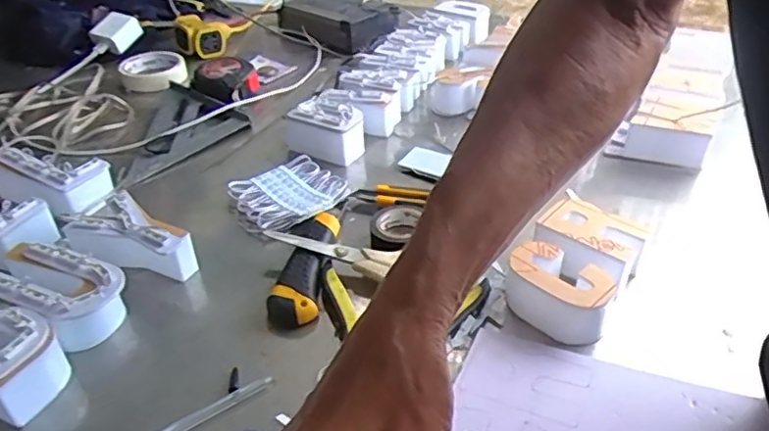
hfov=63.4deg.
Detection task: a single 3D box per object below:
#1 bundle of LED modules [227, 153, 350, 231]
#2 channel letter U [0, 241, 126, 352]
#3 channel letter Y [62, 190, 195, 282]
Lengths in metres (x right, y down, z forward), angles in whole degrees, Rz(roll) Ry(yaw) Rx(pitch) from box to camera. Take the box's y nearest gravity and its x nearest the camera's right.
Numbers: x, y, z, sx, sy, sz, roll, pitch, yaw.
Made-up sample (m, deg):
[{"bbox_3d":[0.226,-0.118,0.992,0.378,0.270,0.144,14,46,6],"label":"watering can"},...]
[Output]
[{"bbox_3d":[-0.095,-0.021,0.644,0.100,0.021,0.098,-26,40,-29],"label":"bundle of LED modules"},{"bbox_3d":[-0.266,0.068,0.510,0.122,0.063,0.066,12,38,22],"label":"channel letter U"},{"bbox_3d":[-0.221,0.016,0.564,0.118,0.056,0.071,19,40,10],"label":"channel letter Y"}]

